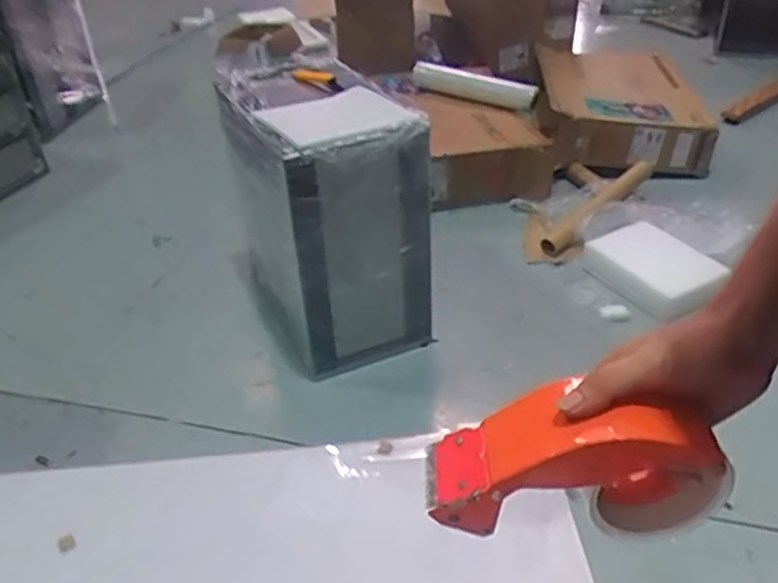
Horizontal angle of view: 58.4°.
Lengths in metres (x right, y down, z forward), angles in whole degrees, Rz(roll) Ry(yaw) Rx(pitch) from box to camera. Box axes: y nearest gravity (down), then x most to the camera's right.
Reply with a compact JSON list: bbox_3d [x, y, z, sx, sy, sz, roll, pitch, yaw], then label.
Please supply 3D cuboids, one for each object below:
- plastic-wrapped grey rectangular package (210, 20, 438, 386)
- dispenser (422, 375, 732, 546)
[{"bbox_3d":[-0.173,-0.213,1.692,0.389,0.664,0.478,-19,38,-20],"label":"plastic-wrapped grey rectangular package"},{"bbox_3d":[0.110,0.099,0.432,0.172,0.084,0.070,-3,34,-2],"label":"dispenser"}]

